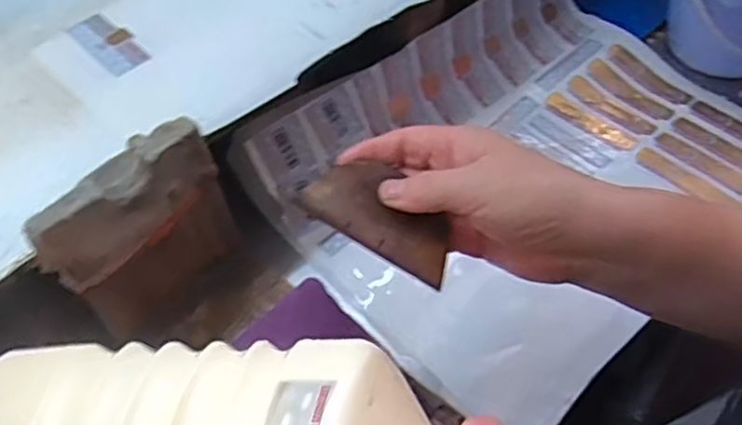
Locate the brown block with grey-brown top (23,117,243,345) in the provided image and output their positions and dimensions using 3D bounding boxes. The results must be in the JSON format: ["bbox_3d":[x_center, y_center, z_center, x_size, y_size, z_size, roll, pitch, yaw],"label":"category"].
[{"bbox_3d":[-0.151,0.014,0.456,0.031,0.129,0.122,34,60,25],"label":"brown block with grey-brown top"}]

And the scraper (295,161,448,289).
[{"bbox_3d":[0.008,0.001,0.368,0.085,0.005,0.045,31,62,4],"label":"scraper"}]

